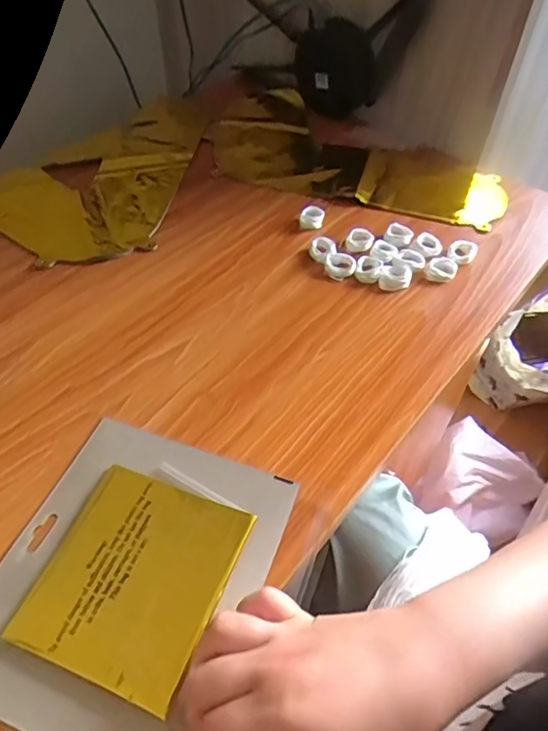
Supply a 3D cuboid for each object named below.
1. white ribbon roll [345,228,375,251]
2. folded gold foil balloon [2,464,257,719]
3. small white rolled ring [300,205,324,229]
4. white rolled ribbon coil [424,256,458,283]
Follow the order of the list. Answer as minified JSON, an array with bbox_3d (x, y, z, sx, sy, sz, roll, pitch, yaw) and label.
[{"bbox_3d":[0.090,-0.131,0.556,0.028,0.021,0.019,8,50,5],"label":"white ribbon roll"},{"bbox_3d":[-0.088,0.130,0.335,0.113,0.013,0.121,18,52,13],"label":"folded gold foil balloon"},{"bbox_3d":[0.041,-0.161,0.578,0.025,0.013,0.026,8,50,5],"label":"small white rolled ring"},{"bbox_3d":[0.167,-0.096,0.530,0.029,0.010,0.027,1,50,-1],"label":"white rolled ribbon coil"}]

